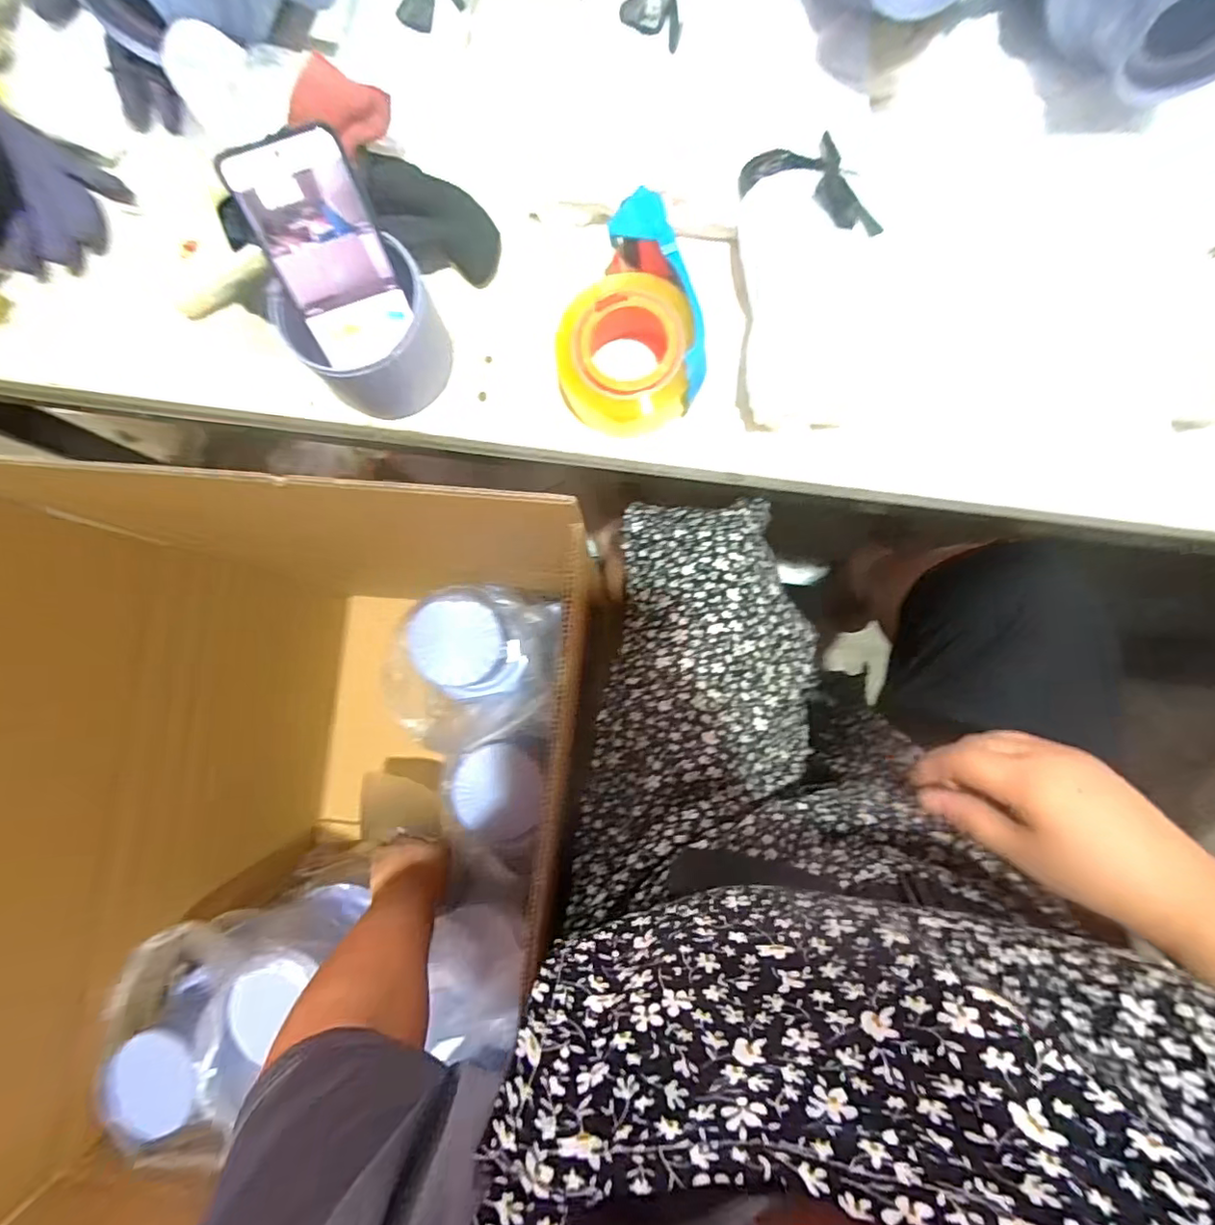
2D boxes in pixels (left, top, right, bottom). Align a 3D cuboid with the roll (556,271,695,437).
[{"bbox_3d":[0.013,-0.198,0.443,0.096,0.056,0.106,1,84,4],"label":"roll"}]

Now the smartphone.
[{"bbox_3d":[-0.192,-0.248,0.406,0.074,0.139,0.016,-19,47,-1],"label":"smartphone"}]

